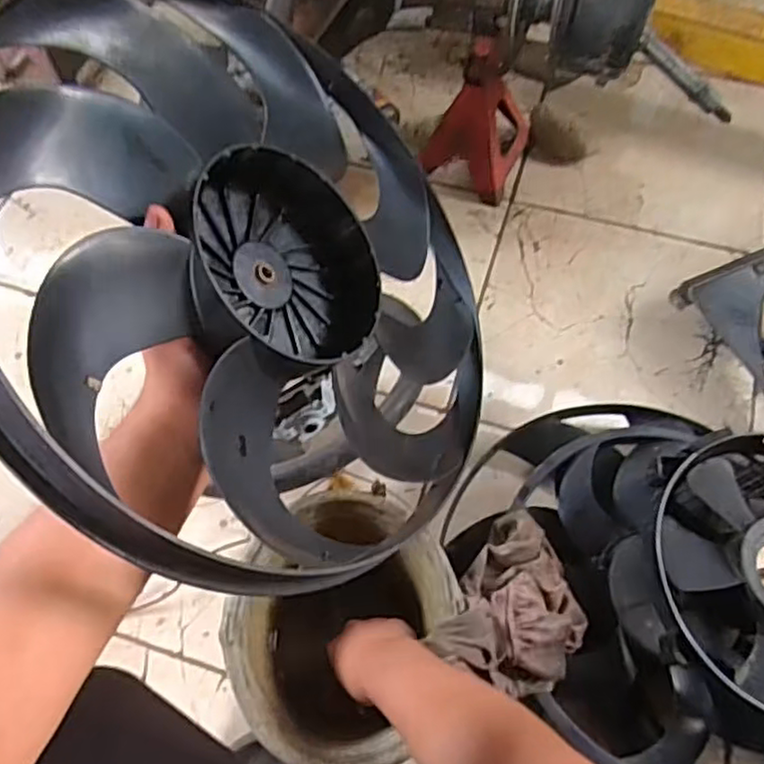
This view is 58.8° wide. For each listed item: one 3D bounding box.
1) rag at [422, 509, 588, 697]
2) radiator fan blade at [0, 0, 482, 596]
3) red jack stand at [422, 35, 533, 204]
[{"bbox_3d":[0.151,0.233,0.705,0.133,0.079,0.165,31,68,15],"label":"rag"},{"bbox_3d":[-0.066,-0.064,0.411,0.363,0.036,0.355,20,61,-42],"label":"radiator fan blade"},{"bbox_3d":[0.159,-0.421,1.054,0.132,0.236,0.136,23,66,12],"label":"red jack stand"}]

